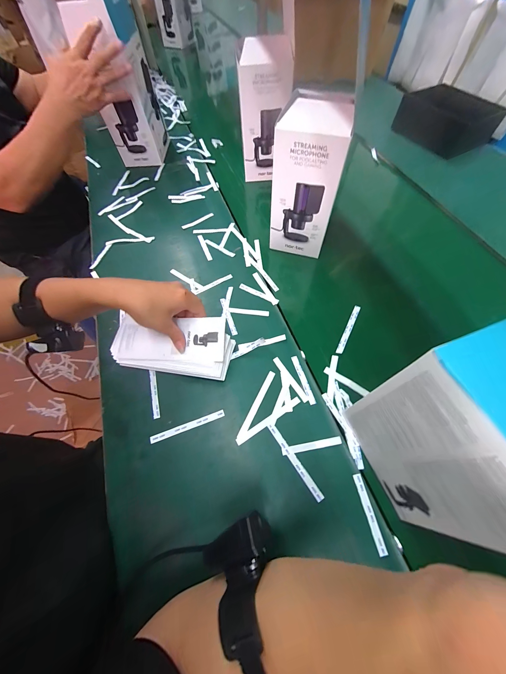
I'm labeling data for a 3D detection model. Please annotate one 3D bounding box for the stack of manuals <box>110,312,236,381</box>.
[{"bbox_3d":[-0.139,0.015,0.422,0.197,0.047,0.104,1,61,6],"label":"stack of manuals"}]

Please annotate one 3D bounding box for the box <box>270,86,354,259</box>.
[{"bbox_3d":[0.102,-0.288,0.466,0.115,0.244,0.088,14,63,10],"label":"box"}]

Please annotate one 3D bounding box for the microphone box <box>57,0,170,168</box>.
[{"bbox_3d":[-0.332,-0.641,0.604,0.121,0.358,0.165,-4,61,0],"label":"microphone box"}]

